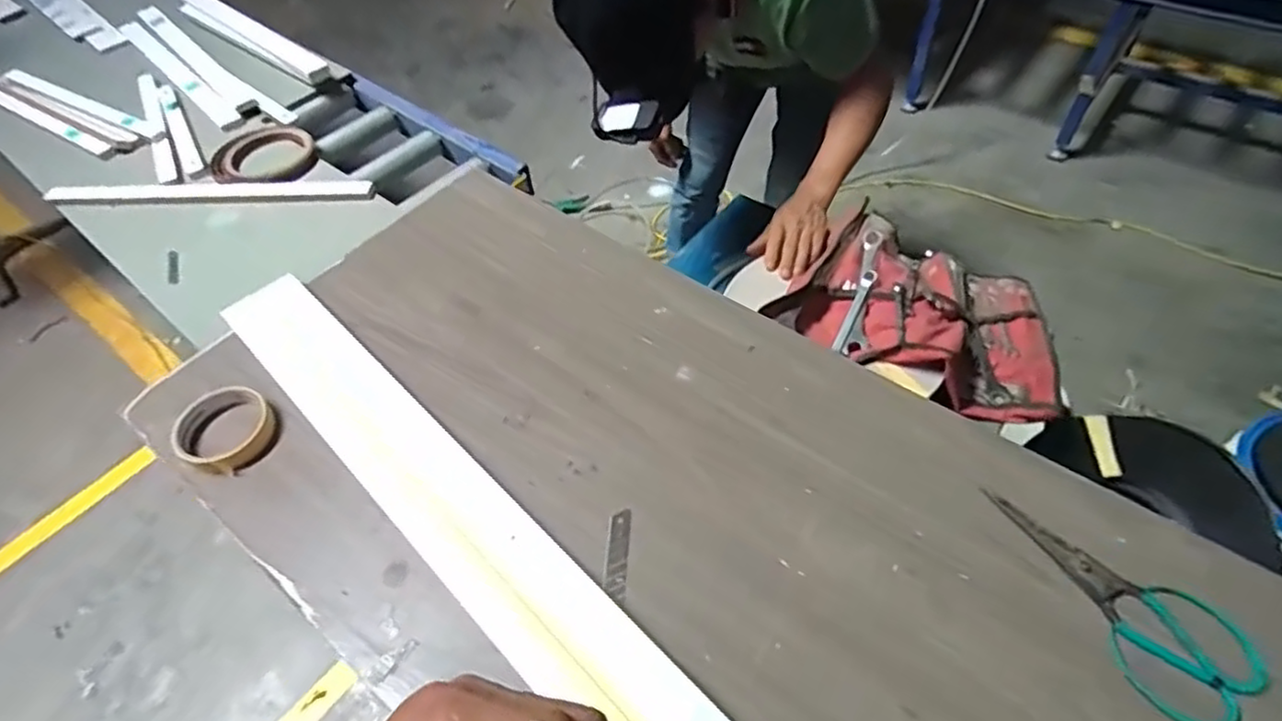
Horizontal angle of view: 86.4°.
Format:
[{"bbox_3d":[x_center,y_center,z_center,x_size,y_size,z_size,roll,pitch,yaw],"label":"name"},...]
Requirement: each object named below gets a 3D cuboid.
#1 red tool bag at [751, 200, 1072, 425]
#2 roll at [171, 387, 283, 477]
[{"bbox_3d":[0.422,-0.074,1.009,0.401,0.112,0.298,15,55,16],"label":"red tool bag"},{"bbox_3d":[-0.401,0.066,0.664,0.095,0.023,0.086,28,59,24],"label":"roll"}]

